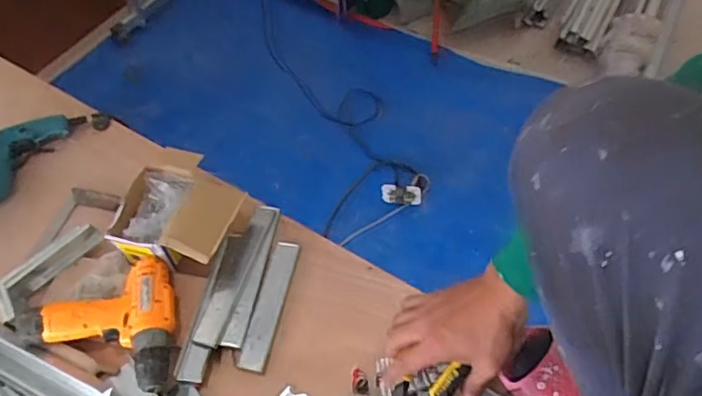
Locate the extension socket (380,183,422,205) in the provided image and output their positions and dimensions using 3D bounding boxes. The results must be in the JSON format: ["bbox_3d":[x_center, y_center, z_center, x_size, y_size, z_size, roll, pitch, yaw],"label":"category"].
[{"bbox_3d":[0.153,-0.012,1.703,0.120,0.039,0.051,4,56,10],"label":"extension socket"}]

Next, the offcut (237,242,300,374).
[{"bbox_3d":[-0.116,0.150,0.807,0.038,0.017,0.193,7,57,11],"label":"offcut"}]

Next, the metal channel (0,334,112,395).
[{"bbox_3d":[-0.454,0.235,0.776,0.284,0.031,0.050,17,59,18],"label":"metal channel"}]

